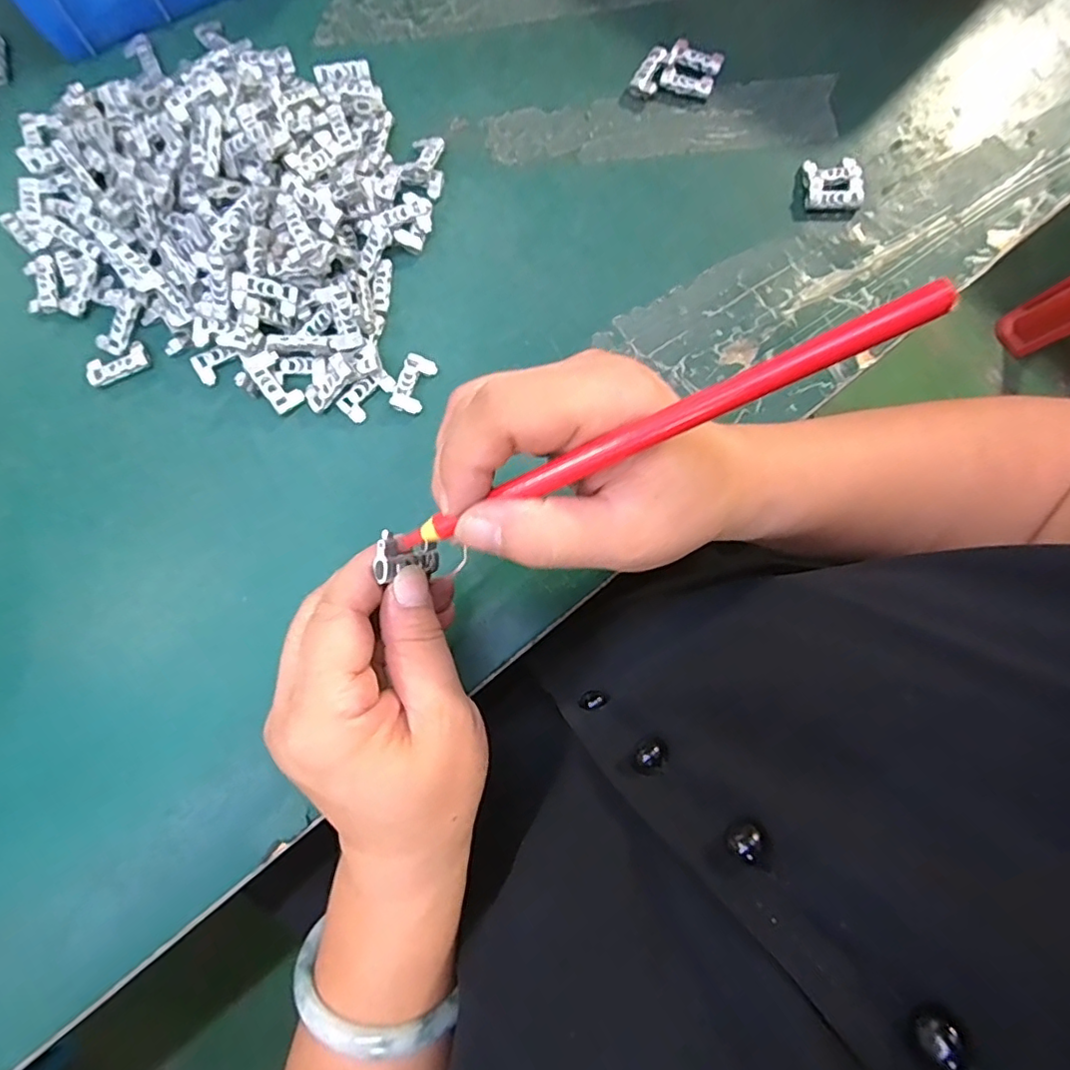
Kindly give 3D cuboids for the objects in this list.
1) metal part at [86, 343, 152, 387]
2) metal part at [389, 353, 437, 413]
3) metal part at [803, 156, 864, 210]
[{"bbox_3d":[-0.216,-0.088,0.303,0.030,0.005,0.014,-27,81,-6],"label":"metal part"},{"bbox_3d":[-0.063,-0.078,0.303,0.016,0.005,0.030,19,80,2],"label":"metal part"},{"bbox_3d":[0.166,-0.196,0.325,0.030,0.008,0.030,0,80,-1],"label":"metal part"}]

